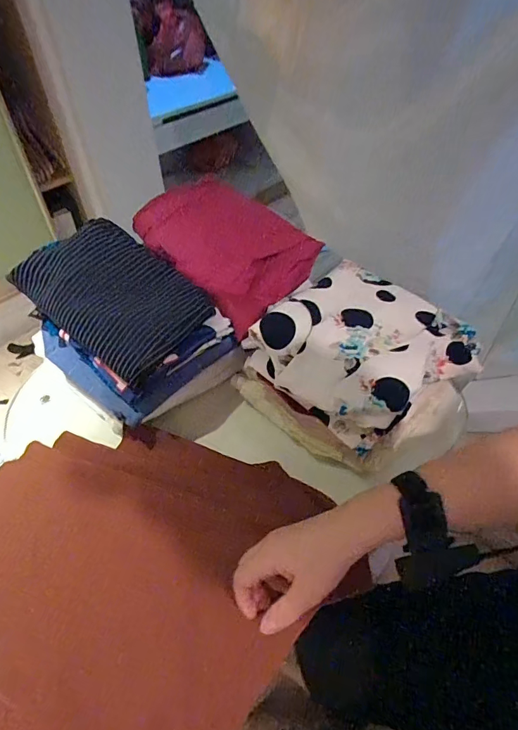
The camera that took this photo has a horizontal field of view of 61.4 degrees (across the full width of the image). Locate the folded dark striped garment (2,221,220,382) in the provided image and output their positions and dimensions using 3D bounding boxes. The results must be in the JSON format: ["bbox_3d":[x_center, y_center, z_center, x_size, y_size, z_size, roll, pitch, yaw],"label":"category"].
[{"bbox_3d":[-0.185,-0.089,0.567,0.207,0.031,0.157,46,74,-3],"label":"folded dark striped garment"}]

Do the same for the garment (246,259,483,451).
[{"bbox_3d":[0.135,-0.025,0.568,0.253,0.066,0.224,-35,56,-27],"label":"garment"}]

